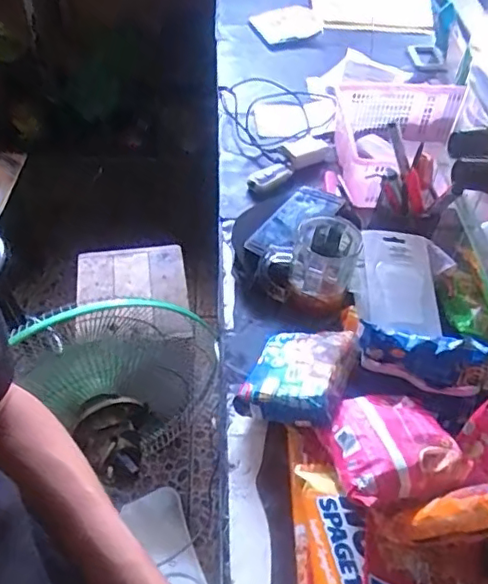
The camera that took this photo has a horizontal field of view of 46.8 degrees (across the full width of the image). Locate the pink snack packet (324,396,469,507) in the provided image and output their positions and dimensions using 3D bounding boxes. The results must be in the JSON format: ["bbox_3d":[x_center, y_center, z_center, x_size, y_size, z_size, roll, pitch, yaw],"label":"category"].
[{"bbox_3d":[0.142,0.151,0.552,0.111,0.042,0.117,-8,34,-5],"label":"pink snack packet"}]

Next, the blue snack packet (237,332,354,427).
[{"bbox_3d":[0.065,0.093,0.639,0.111,0.043,0.125,6,41,30],"label":"blue snack packet"}]

